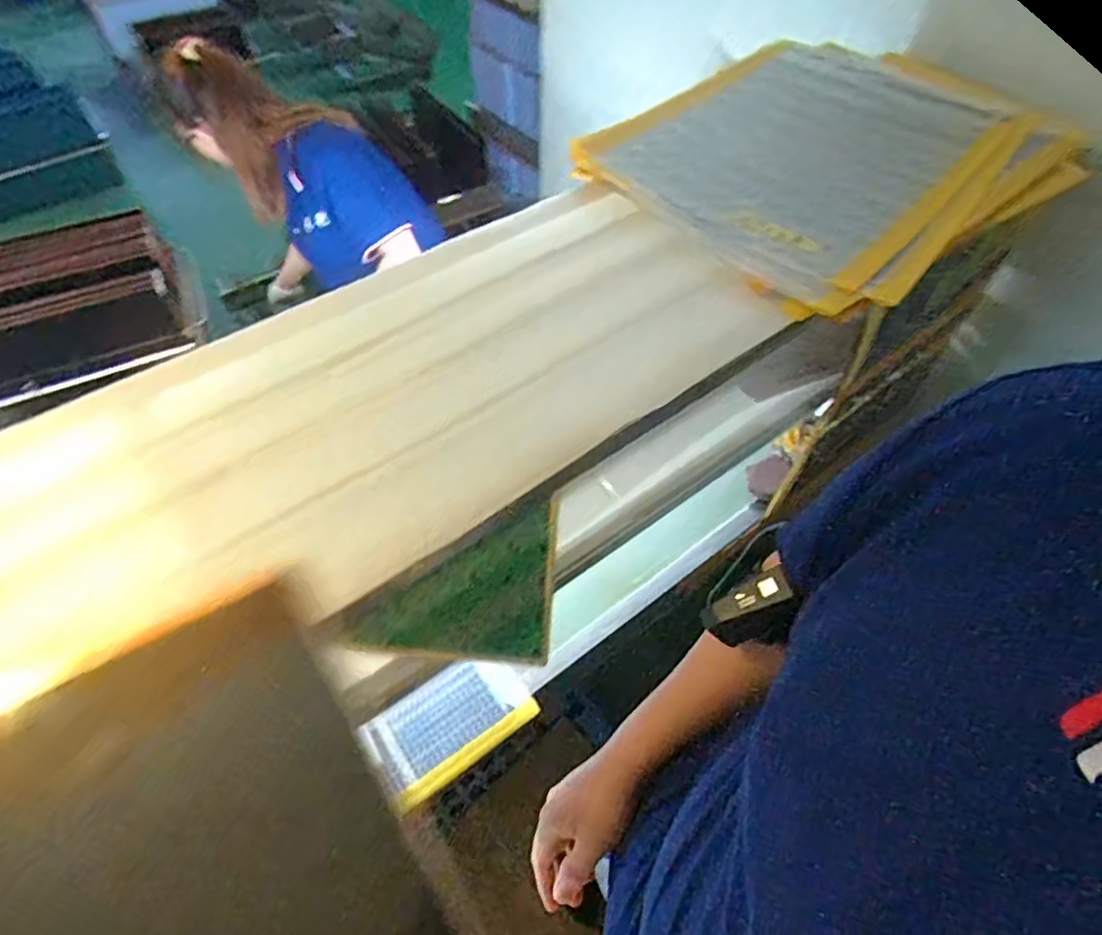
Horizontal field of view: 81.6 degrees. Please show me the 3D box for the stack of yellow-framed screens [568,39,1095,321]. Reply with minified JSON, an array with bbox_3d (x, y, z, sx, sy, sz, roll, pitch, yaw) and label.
[{"bbox_3d":[0.328,-0.368,0.762,0.480,0.070,0.396,-33,62,-21],"label":"stack of yellow-framed screens"}]

